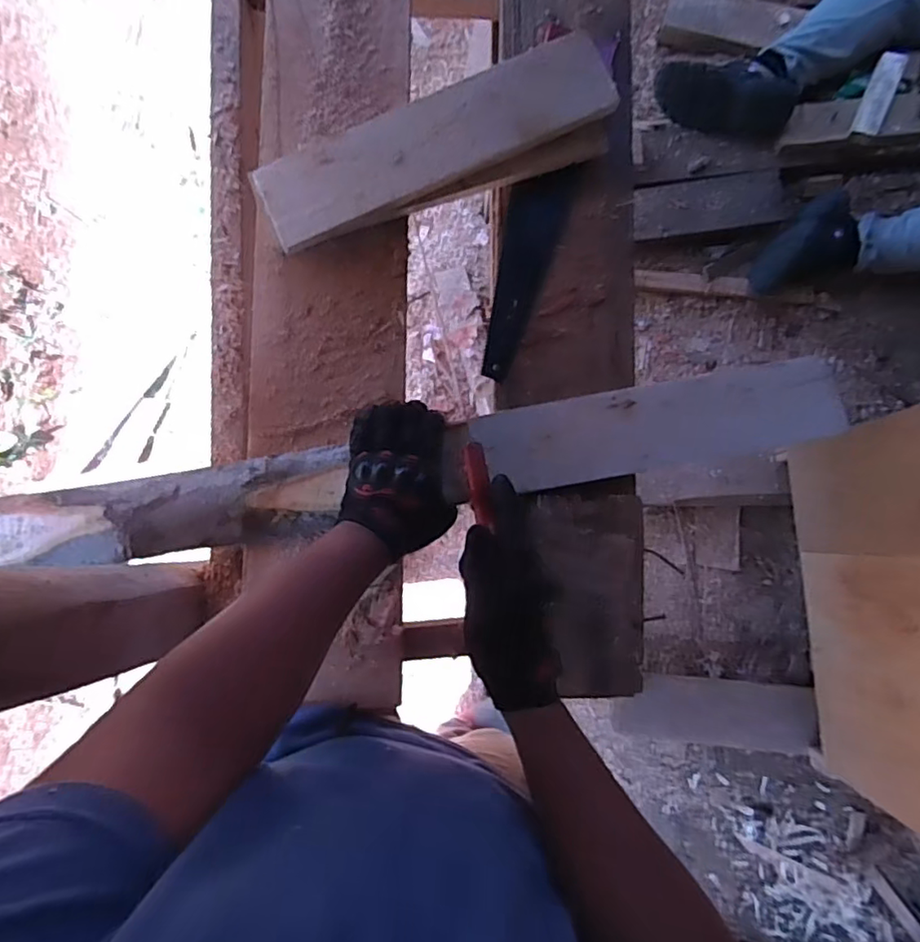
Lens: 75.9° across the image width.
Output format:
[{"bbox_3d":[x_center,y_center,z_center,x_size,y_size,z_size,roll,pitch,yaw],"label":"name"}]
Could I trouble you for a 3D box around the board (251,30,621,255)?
[{"bbox_3d":[-0.027,-0.353,0.630,0.385,0.023,0.094,-23,85,-1],"label":"board"}]

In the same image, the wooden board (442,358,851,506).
[{"bbox_3d":[0.198,-0.045,0.626,0.408,0.030,0.090,-9,85,-3],"label":"wooden board"}]

